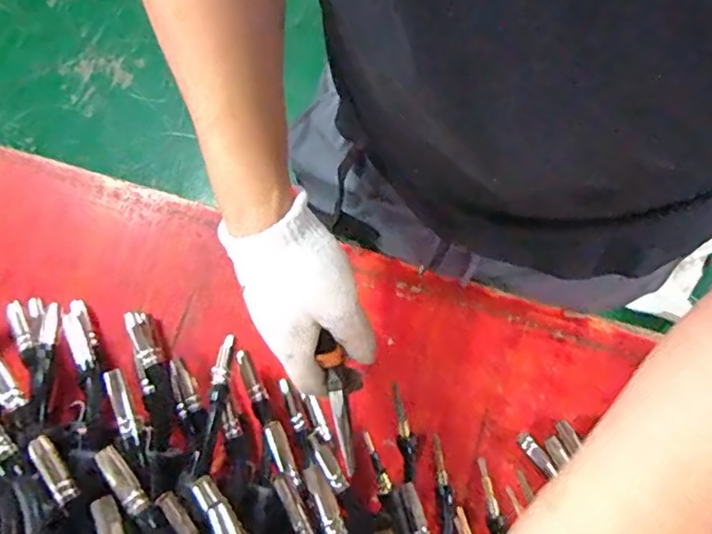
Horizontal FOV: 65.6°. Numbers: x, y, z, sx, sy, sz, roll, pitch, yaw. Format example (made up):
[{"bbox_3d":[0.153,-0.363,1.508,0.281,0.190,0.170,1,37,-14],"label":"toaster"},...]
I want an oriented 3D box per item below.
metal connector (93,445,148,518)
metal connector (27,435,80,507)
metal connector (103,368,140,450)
[{"bbox_3d":[-0.173,0.157,0.406,0.016,0.009,0.054,-38,78,-8],"label":"metal connector"},{"bbox_3d":[-0.225,0.151,0.410,0.012,0.016,0.052,-33,78,-6],"label":"metal connector"},{"bbox_3d":[-0.184,0.111,0.436,0.015,0.011,0.063,-20,76,-4],"label":"metal connector"}]

